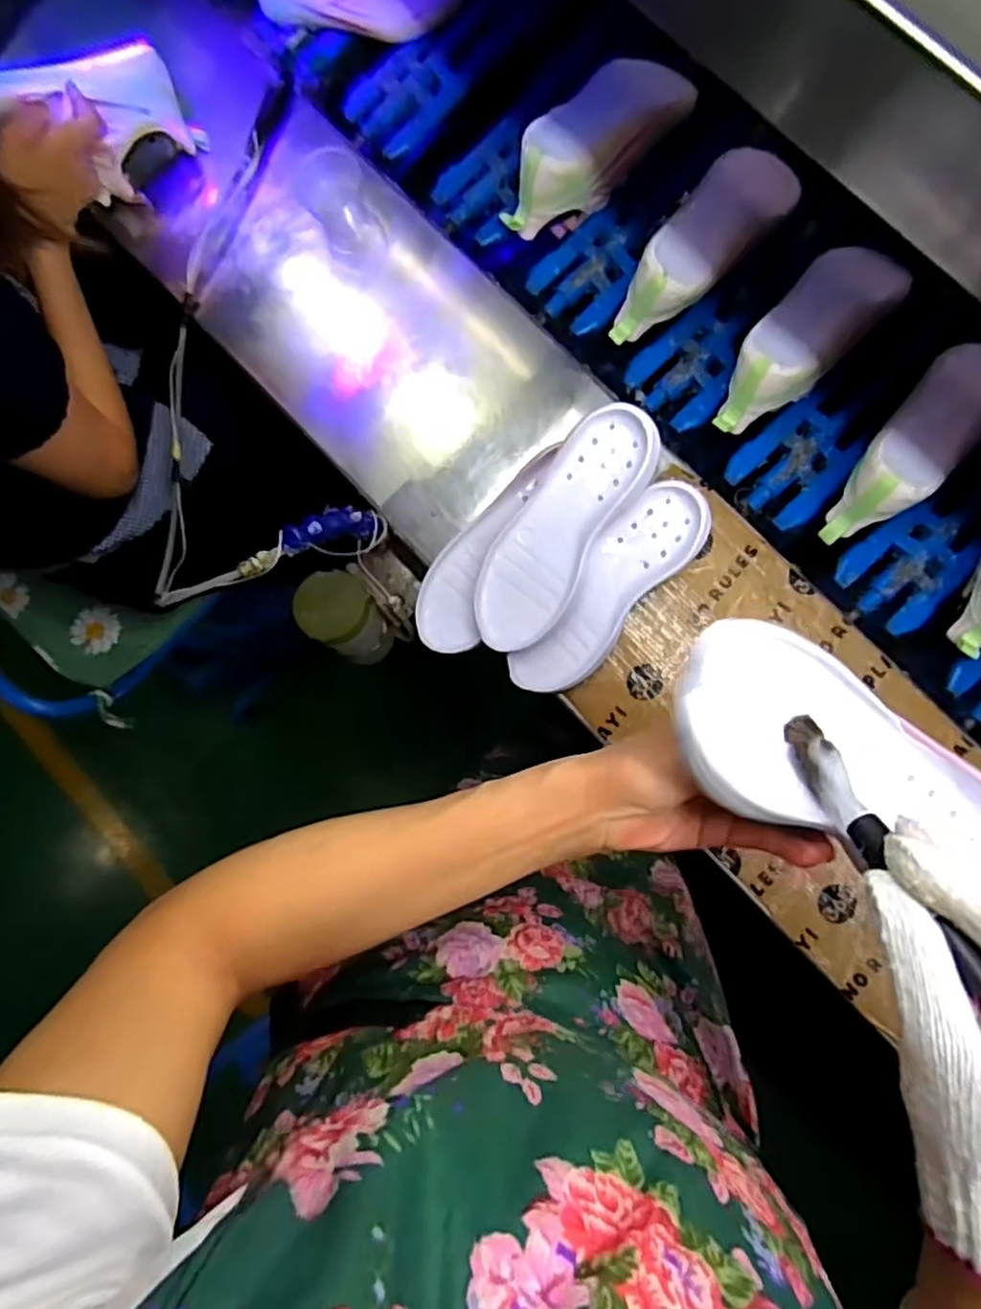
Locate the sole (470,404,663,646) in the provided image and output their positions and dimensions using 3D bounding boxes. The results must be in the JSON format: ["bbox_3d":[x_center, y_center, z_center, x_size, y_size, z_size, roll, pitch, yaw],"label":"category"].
[{"bbox_3d":[0.058,-0.109,0.608,0.084,0.024,0.223,34,99,10],"label":"sole"}]

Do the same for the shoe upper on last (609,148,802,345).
[{"bbox_3d":[0.192,-0.378,0.643,0.073,0.071,0.208,43,93,8],"label":"shoe upper on last"}]

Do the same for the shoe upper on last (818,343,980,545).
[{"bbox_3d":[0.378,-0.188,0.621,0.207,0.083,0.078,-44,82,3],"label":"shoe upper on last"}]

